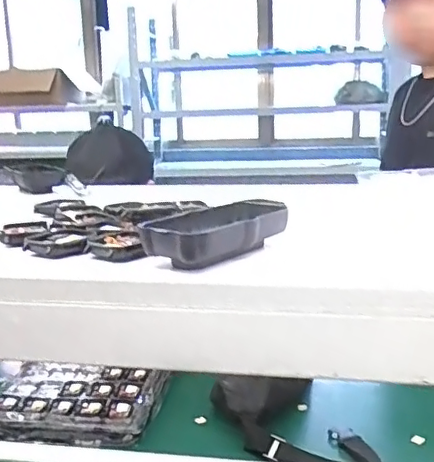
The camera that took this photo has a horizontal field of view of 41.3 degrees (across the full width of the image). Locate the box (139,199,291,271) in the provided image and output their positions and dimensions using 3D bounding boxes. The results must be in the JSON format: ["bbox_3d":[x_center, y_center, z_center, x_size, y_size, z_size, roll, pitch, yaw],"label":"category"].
[{"bbox_3d":[-0.002,-0.001,0.378,0.055,0.031,0.099,6,15,35],"label":"box"}]

